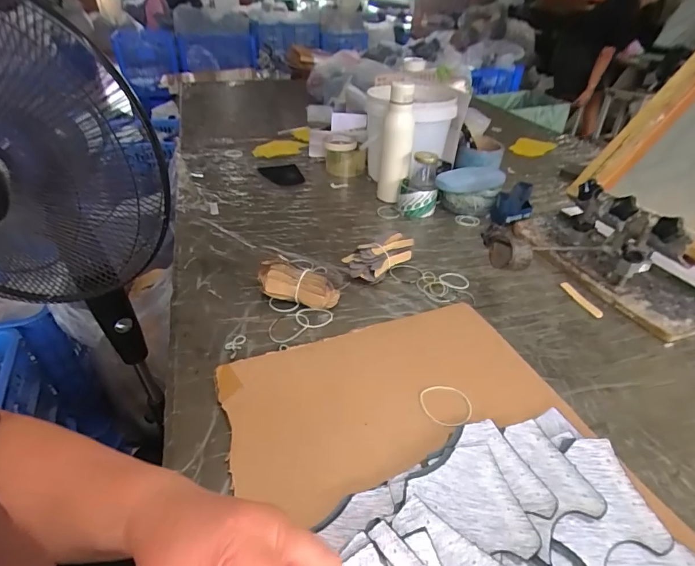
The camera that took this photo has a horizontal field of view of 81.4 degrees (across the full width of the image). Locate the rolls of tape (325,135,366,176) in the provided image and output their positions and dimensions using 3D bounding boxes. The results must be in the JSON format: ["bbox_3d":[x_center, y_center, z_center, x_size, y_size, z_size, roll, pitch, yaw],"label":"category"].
[{"bbox_3d":[-0.009,-0.336,1.062,0.097,0.083,0.099,-4,37,-6],"label":"rolls of tape"}]

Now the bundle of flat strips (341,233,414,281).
[{"bbox_3d":[0.052,-0.040,0.675,0.120,0.050,0.057,-28,46,-33],"label":"bundle of flat strips"}]

